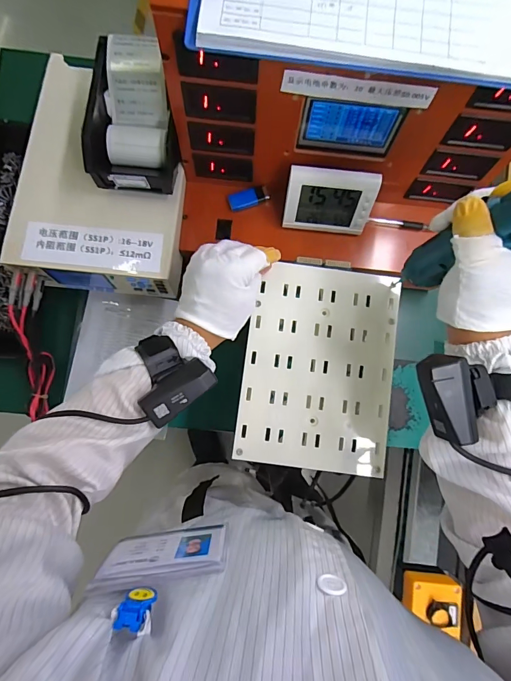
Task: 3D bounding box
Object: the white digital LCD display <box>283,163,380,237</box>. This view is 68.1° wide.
[{"bbox_3d":[0.096,-0.180,0.501,0.112,0.087,0.050,6,87,-1],"label":"white digital LCD display"}]

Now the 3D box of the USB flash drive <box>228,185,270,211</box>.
[{"bbox_3d":[-0.009,-0.201,0.532,0.055,0.007,0.024,-13,87,-3],"label":"USB flash drive"}]

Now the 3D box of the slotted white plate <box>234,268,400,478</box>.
[{"bbox_3d":[0.075,0.030,0.444,0.171,0.014,0.232,8,86,-1],"label":"slotted white plate"}]

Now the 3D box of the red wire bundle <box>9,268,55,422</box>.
[{"bbox_3d":[-0.313,0.009,0.533,0.028,0.056,0.210,5,119,-1],"label":"red wire bundle"}]

